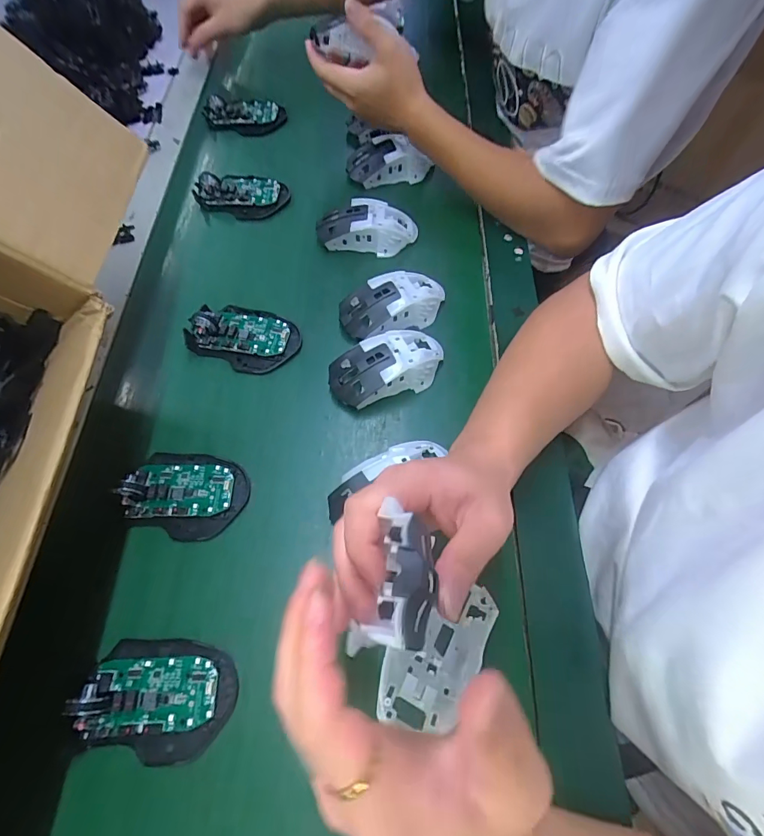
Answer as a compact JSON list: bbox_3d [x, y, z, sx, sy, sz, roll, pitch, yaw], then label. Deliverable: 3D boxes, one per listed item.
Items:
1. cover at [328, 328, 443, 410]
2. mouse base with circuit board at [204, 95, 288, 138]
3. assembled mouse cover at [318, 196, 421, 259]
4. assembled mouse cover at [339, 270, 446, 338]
[{"bbox_3d":[0.006,-0.054,0.422,0.119,0.036,0.063,-22,65,-10],"label":"cover"},{"bbox_3d":[-0.197,-0.437,0.619,0.111,0.031,0.060,-7,64,-3],"label":"mouse base with circuit board"},{"bbox_3d":[-0.017,-0.222,0.503,0.117,0.040,0.060,-3,64,-1],"label":"assembled mouse cover"},{"bbox_3d":[0.013,-0.123,0.455,0.118,0.036,0.062,-18,65,-8],"label":"assembled mouse cover"}]

